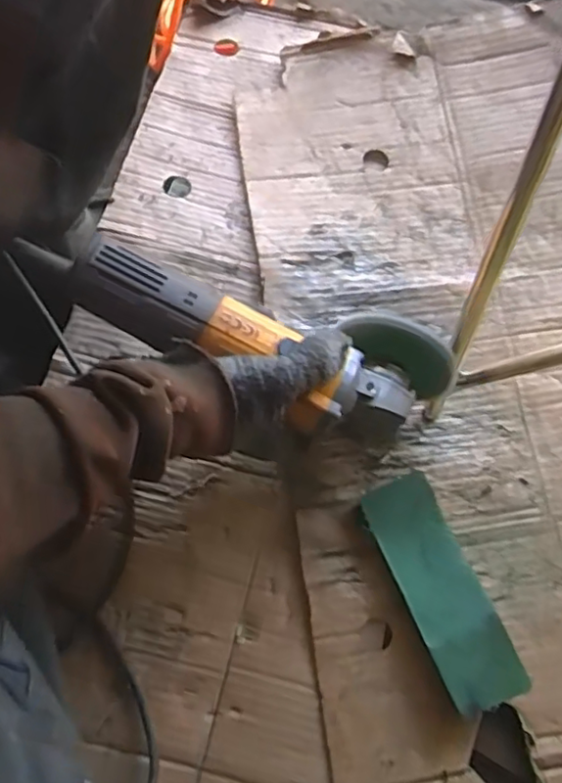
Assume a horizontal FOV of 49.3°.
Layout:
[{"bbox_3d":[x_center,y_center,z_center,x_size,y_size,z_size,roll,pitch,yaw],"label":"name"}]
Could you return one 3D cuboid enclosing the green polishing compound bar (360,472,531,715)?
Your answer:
[{"bbox_3d":[0.123,0.154,0.480,0.057,0.027,0.173,-22,70,-9],"label":"green polishing compound bar"}]

